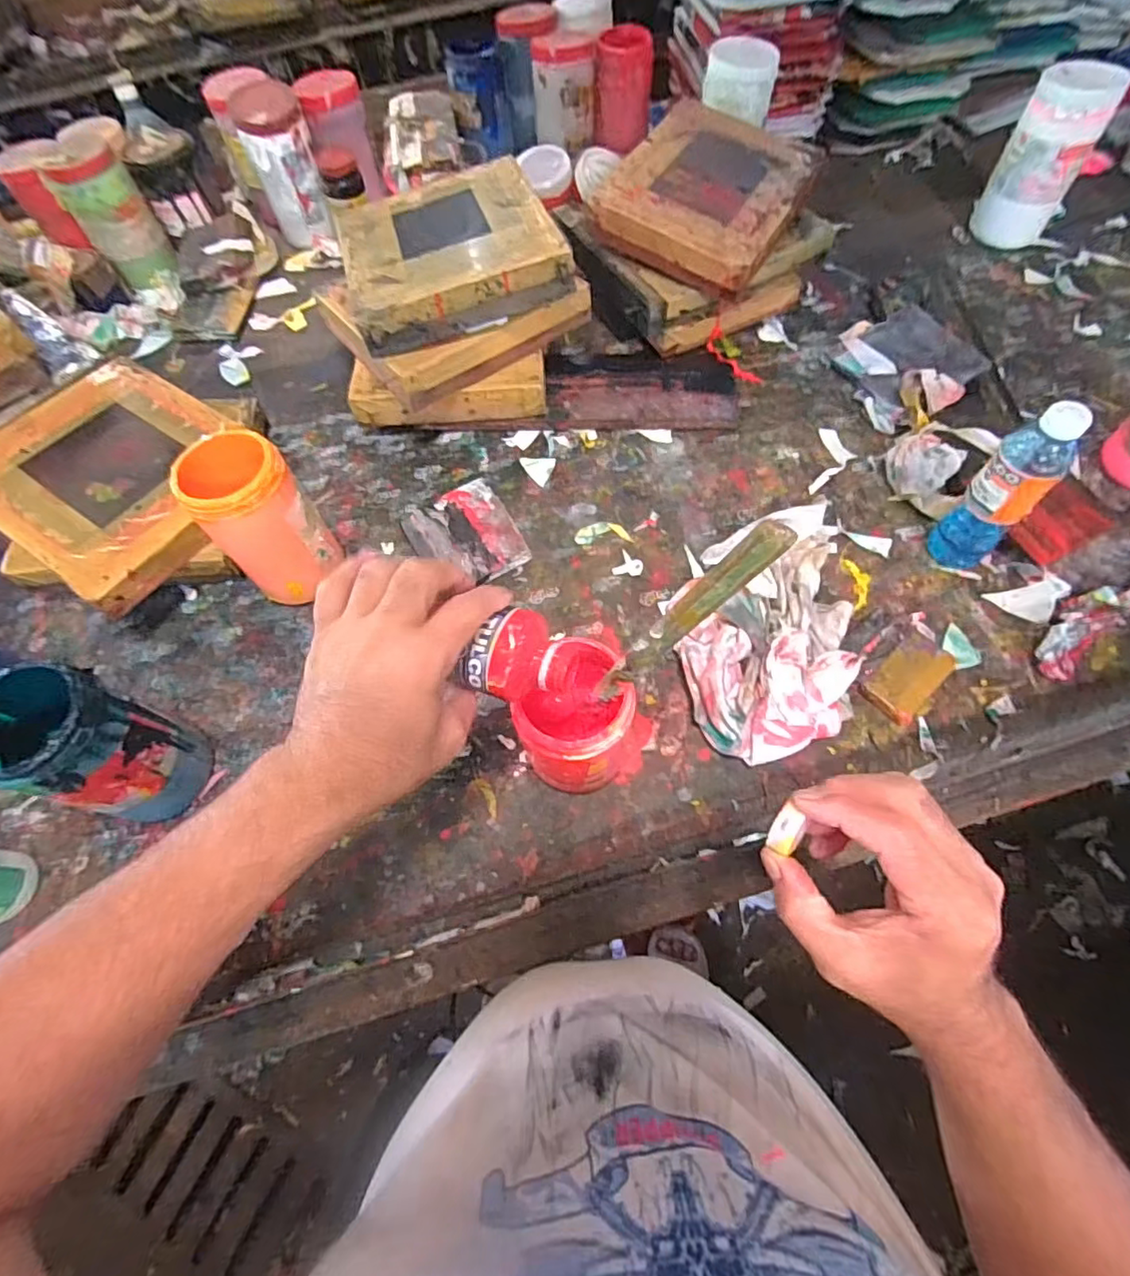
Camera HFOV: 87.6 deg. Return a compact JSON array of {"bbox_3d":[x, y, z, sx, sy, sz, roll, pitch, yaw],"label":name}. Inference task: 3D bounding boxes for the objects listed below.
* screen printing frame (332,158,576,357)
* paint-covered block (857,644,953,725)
[{"bbox_3d":[-0.142,-0.465,0.689,0.244,0.053,0.266,-18,65,-5],"label":"screen printing frame"},{"bbox_3d":[0.324,0.036,0.560,0.085,0.020,0.053,-42,69,-16],"label":"paint-covered block"}]

